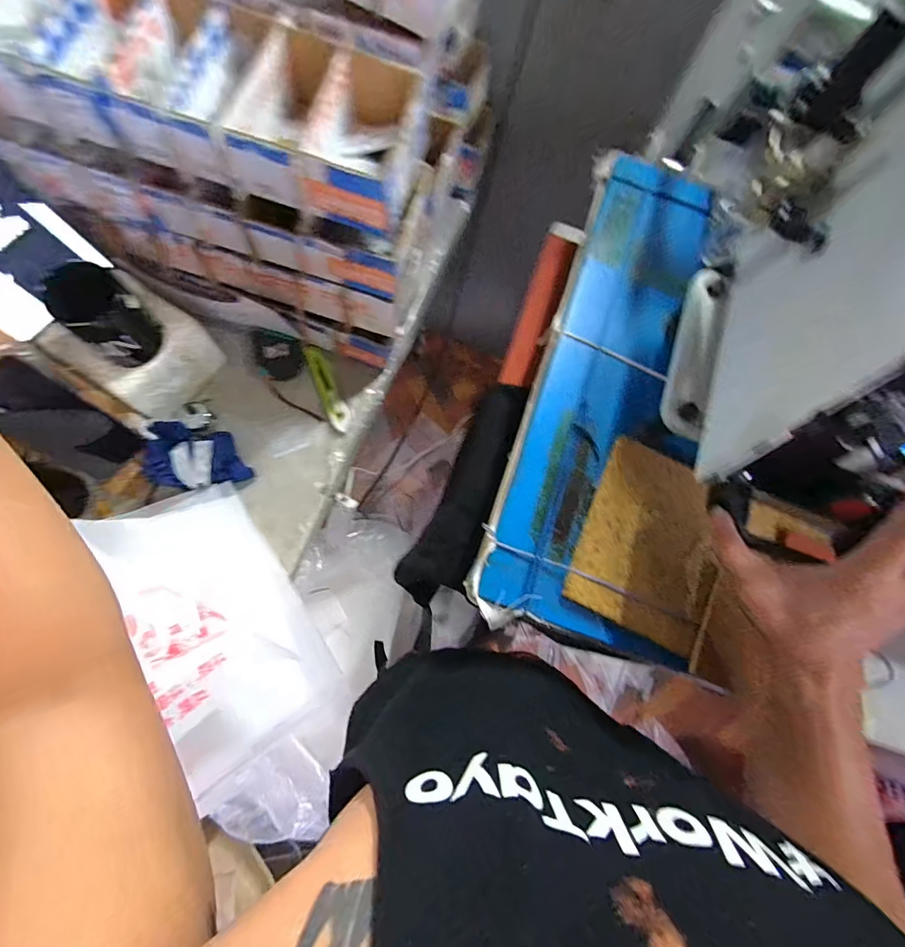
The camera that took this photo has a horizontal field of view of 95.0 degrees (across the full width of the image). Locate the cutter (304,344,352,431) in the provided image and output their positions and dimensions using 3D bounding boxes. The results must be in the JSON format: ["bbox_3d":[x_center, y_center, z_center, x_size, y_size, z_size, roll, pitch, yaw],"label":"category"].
[{"bbox_3d":[-0.206,-0.142,0.686,0.033,0.018,0.156,-23,80,-12],"label":"cutter"}]

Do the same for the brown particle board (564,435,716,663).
[{"bbox_3d":[0.203,0.071,0.425,0.133,0.016,0.184,26,74,0],"label":"brown particle board"}]

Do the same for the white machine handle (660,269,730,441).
[{"bbox_3d":[0.241,-0.123,0.406,0.030,0.046,0.181,20,74,-2],"label":"white machine handle"}]

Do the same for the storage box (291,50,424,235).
[{"bbox_3d":[-0.095,-0.363,0.460,0.109,0.084,0.166,13,75,-4],"label":"storage box"}]

